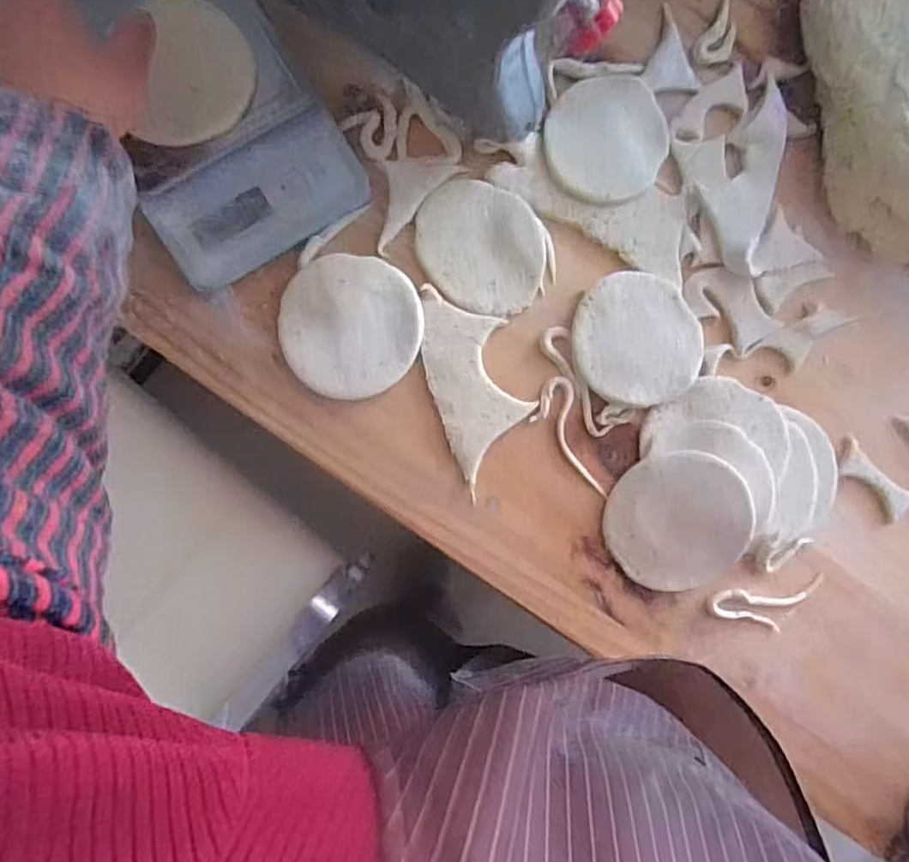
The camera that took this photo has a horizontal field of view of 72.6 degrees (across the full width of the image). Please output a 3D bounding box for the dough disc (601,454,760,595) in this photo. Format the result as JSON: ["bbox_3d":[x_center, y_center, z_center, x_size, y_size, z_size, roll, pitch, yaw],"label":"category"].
[{"bbox_3d":[0.174,0.071,0.483,0.107,0.012,0.105,-10,96,9],"label":"dough disc"}]

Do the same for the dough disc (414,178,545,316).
[{"bbox_3d":[0.021,-0.150,0.498,0.104,0.005,0.102,0,86,-4],"label":"dough disc"}]

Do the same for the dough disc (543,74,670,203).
[{"bbox_3d":[0.125,-0.242,0.509,0.099,0.009,0.111,9,85,-4],"label":"dough disc"}]

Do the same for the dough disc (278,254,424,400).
[{"bbox_3d":[-0.081,-0.082,0.484,0.107,0.008,0.108,-2,86,-5],"label":"dough disc"}]

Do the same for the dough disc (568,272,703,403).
[{"bbox_3d":[0.147,-0.073,0.497,0.102,0.013,0.102,0,86,-4],"label":"dough disc"}]

